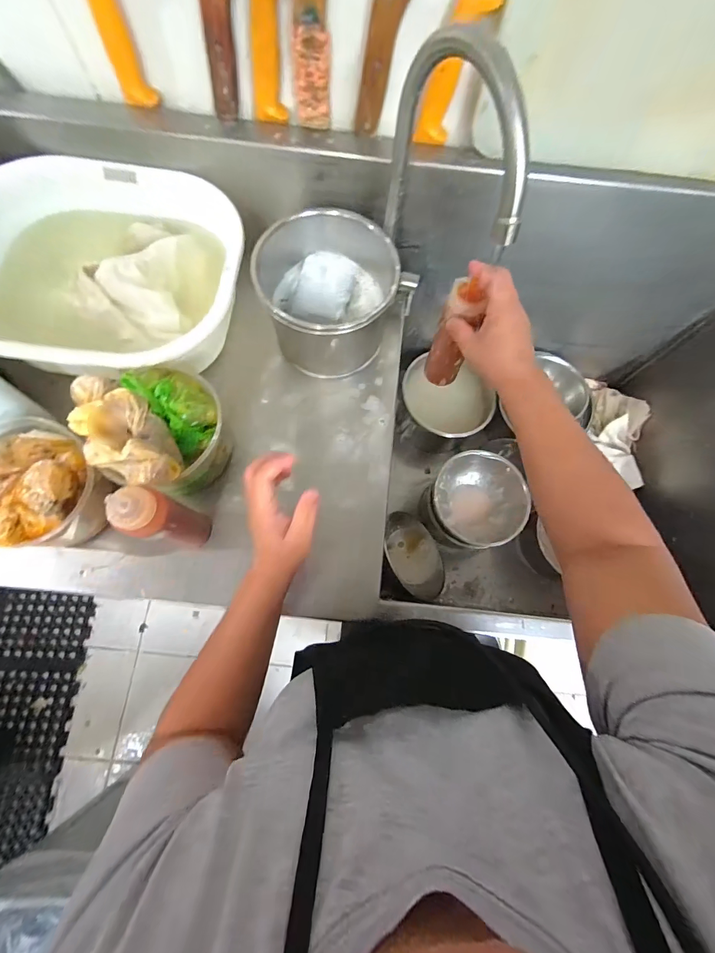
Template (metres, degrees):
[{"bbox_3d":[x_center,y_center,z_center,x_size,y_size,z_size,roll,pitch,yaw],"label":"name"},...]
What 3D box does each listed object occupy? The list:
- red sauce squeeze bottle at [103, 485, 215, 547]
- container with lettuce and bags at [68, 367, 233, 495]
[{"bbox_3d":[-0.205,0.046,0.392,0.046,0.161,0.047,23,75,5],"label":"red sauce squeeze bottle"},{"bbox_3d":[-0.221,-0.045,0.430,0.129,0.120,0.129,1,74,-2],"label":"container with lettuce and bags"}]

